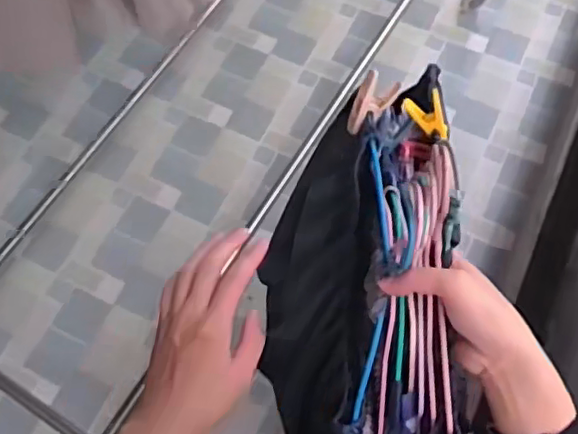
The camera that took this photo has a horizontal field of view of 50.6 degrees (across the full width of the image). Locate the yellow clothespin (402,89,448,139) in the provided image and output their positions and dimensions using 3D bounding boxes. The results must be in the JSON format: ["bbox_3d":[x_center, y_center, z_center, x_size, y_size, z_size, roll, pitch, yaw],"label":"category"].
[{"bbox_3d":[0.118,-0.084,0.524,0.030,0.047,0.011,-19,30,11],"label":"yellow clothespin"}]

